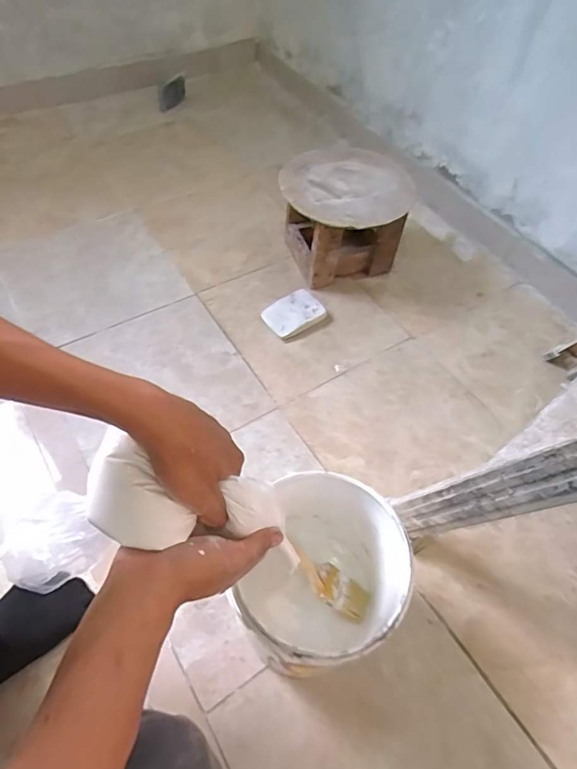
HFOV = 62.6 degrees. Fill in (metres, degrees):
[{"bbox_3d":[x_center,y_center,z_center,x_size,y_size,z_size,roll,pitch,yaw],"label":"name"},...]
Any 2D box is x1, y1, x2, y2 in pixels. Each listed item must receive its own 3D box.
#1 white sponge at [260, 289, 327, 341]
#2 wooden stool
[{"bbox_3d":[0.010,-0.133,0.893,0.106,0.022,0.079,-33,65,-22],"label":"white sponge"},{"bbox_3d":[0.103,-0.321,0.931,0.233,0.188,0.225,-2,57,-5],"label":"wooden stool"}]

